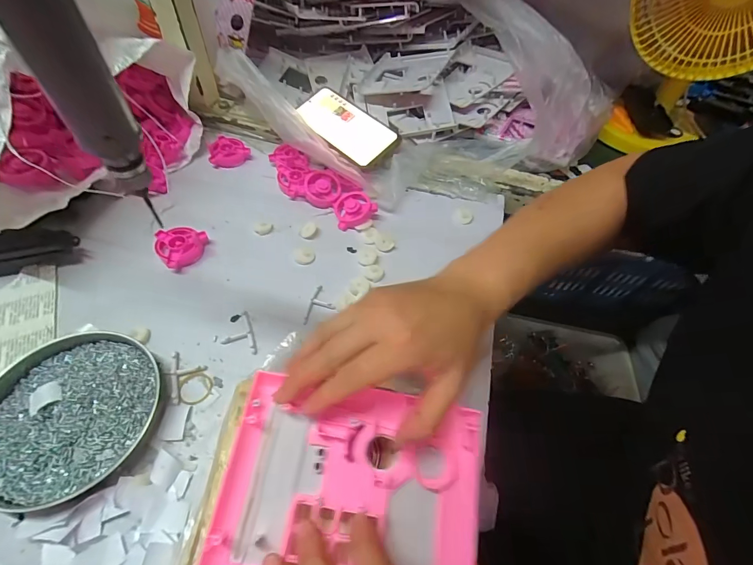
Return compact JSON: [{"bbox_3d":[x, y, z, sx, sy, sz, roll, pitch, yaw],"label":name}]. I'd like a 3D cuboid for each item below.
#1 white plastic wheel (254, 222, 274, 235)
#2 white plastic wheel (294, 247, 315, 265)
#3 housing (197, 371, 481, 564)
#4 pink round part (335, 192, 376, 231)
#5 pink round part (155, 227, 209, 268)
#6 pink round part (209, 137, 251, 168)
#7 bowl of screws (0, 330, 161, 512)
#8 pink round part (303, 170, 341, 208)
[{"bbox_3d":[-0.138,-0.067,0.432,0.022,0.004,0.018,-6,56,-9],"label":"white plastic wheel"},{"bbox_3d":[-0.086,-0.033,0.421,0.024,0.004,0.026,2,55,-3],"label":"white plastic wheel"},{"bbox_3d":[-0.015,0.138,0.232,0.168,0.030,0.129,9,55,1],"label":"housing"},{"bbox_3d":[-0.027,-0.094,0.454,0.051,0.021,0.048,2,55,-3],"label":"pink round part"},{"bbox_3d":[-0.226,-0.043,0.407,0.052,0.018,0.052,2,55,-3],"label":"pink round part"},{"bbox_3d":[-0.209,-0.186,0.502,0.054,0.019,0.044,-9,57,-11],"label":"pink round part"},{"bbox_3d":[-0.257,0.108,0.296,0.129,0.019,0.133,2,55,-3],"label":"bowl of screws"},{"bbox_3d":[-0.071,-0.125,0.468,0.045,0.022,0.048,2,55,-3],"label":"pink round part"}]

